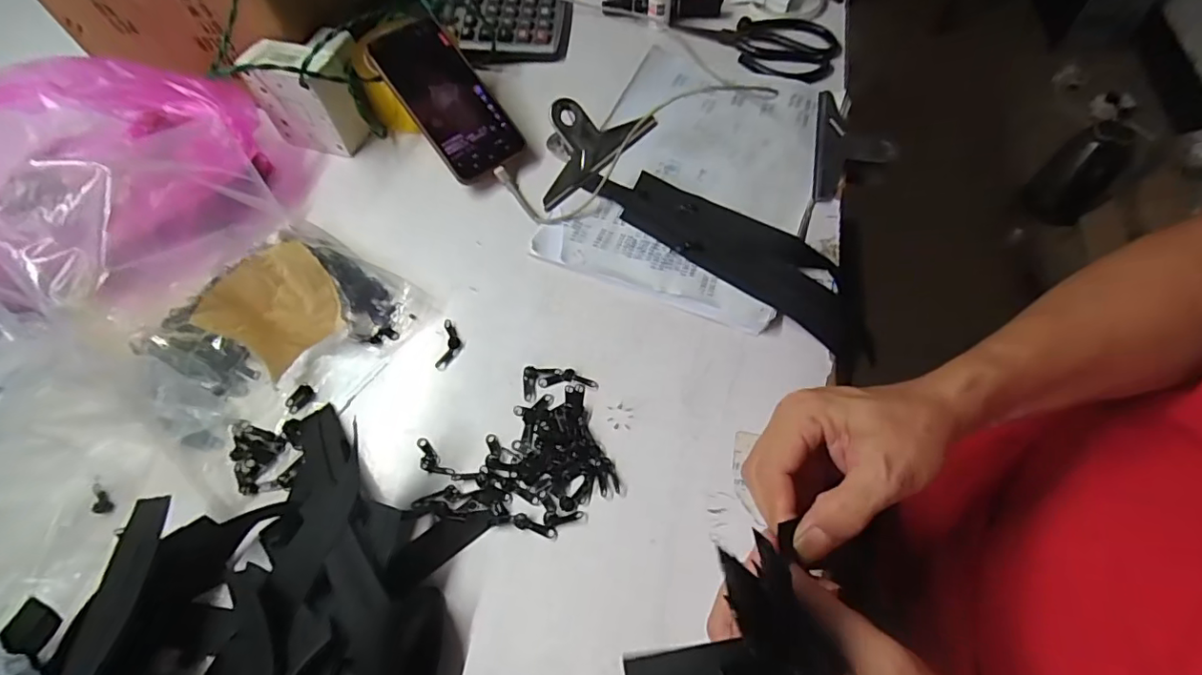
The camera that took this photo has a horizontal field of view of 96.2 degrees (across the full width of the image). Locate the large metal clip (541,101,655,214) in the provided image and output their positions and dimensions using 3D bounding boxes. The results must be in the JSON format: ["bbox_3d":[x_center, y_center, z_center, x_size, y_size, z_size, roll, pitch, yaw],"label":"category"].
[{"bbox_3d":[-0.017,-0.189,0.503,0.146,0.042,0.071,-41,65,-18],"label":"large metal clip"}]

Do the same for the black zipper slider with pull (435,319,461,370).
[{"bbox_3d":[-0.120,0.005,0.425,0.016,0.004,0.042,1,60,5],"label":"black zipper slider with pull"}]

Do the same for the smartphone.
[{"bbox_3d":[-0.144,-0.225,0.507,0.075,0.012,0.159,-36,90,-15],"label":"smartphone"}]

